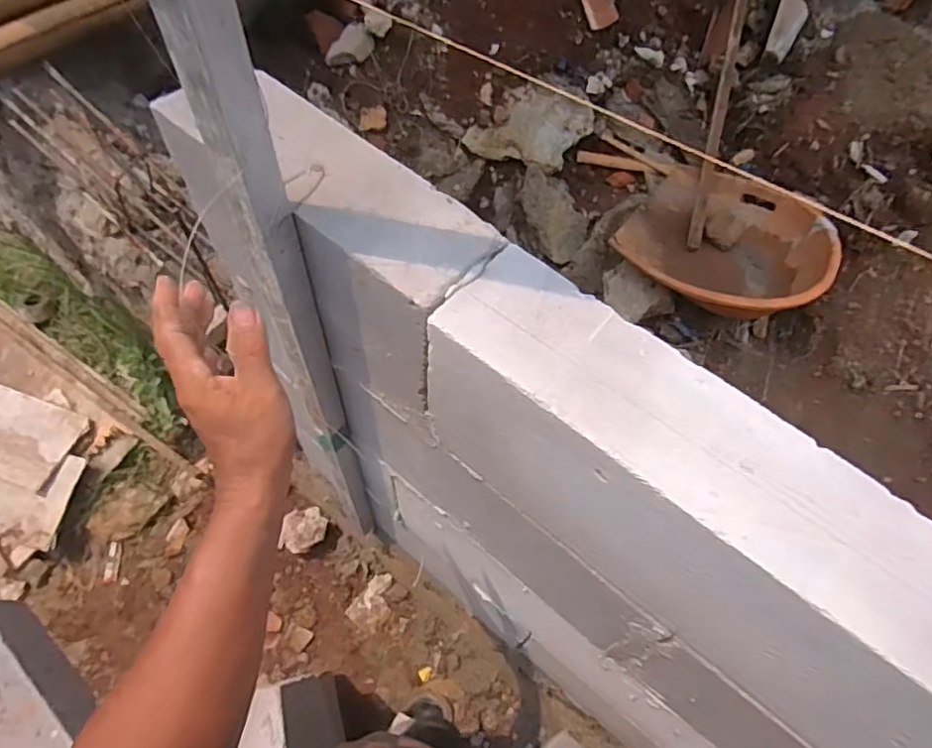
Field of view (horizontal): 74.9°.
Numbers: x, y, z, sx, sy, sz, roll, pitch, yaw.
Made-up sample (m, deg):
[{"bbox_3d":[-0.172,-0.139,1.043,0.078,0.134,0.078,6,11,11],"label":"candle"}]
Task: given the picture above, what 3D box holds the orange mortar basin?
[{"bbox_3d":[0.575,-0.281,1.359,0.403,0.169,0.418,2,60,-3],"label":"orange mortar basin"}]

